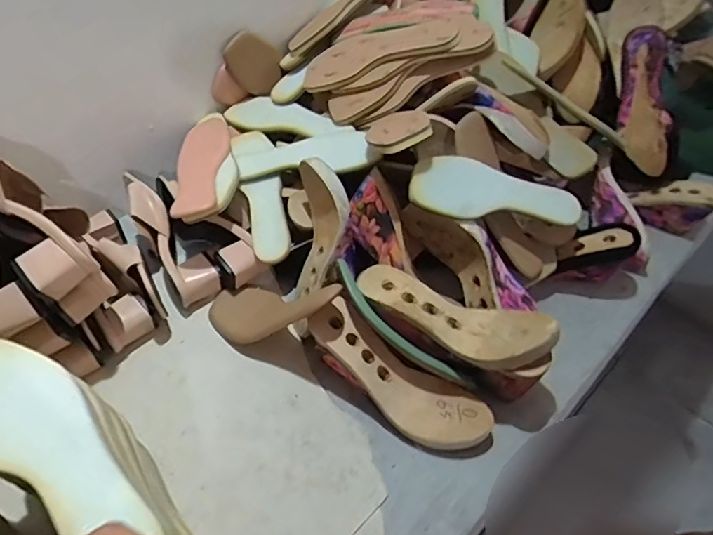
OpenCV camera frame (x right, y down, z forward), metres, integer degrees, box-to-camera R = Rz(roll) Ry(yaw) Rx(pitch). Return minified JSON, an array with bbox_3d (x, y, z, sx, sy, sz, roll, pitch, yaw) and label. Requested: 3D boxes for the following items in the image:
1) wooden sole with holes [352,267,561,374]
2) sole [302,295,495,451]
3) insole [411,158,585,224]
[{"bbox_3d":[0.111,0.054,0.618,0.237,0.053,0.077,24,54,17],"label":"wooden sole with holes"},{"bbox_3d":[0.045,0.133,0.622,0.244,0.046,0.078,38,57,4],"label":"sole"},{"bbox_3d":[0.183,-0.087,0.679,0.239,0.024,0.080,16,79,-14],"label":"insole"}]

